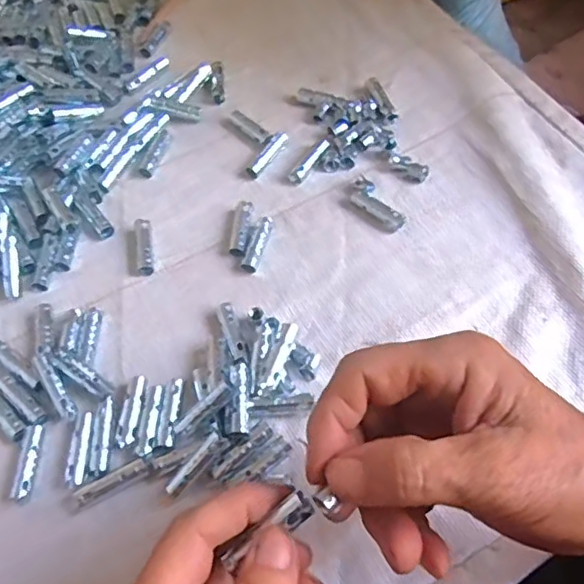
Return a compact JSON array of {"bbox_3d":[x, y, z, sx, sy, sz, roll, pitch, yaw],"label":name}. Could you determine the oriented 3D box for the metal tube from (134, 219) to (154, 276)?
[{"bbox_3d":[-0.096,-0.031,0.391,0.010,0.011,0.042,-11,62,-3],"label":"metal tube"}]

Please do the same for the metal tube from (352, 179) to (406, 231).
[{"bbox_3d":[0.056,-0.057,0.400,0.017,0.008,0.045,-37,67,-16],"label":"metal tube"}]

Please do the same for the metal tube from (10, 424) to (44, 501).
[{"bbox_3d":[-0.140,0.090,0.322,0.008,0.010,0.038,0,62,2],"label":"metal tube"}]

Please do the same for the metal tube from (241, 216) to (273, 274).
[{"bbox_3d":[-0.022,-0.031,0.391,0.009,0.008,0.045,15,64,10],"label":"metal tube"}]

